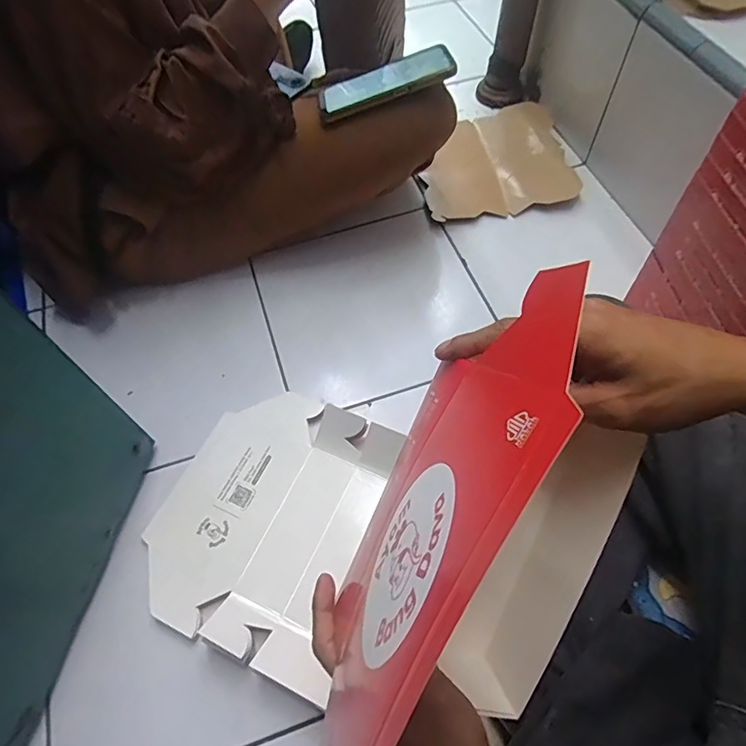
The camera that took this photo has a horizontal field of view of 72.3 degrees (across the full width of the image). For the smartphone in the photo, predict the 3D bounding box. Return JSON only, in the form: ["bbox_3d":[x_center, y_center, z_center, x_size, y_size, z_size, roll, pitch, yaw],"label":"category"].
[{"bbox_3d":[0.015,-0.349,0.609,0.159,0.014,0.080,-14,59,13],"label":"smartphone"}]

